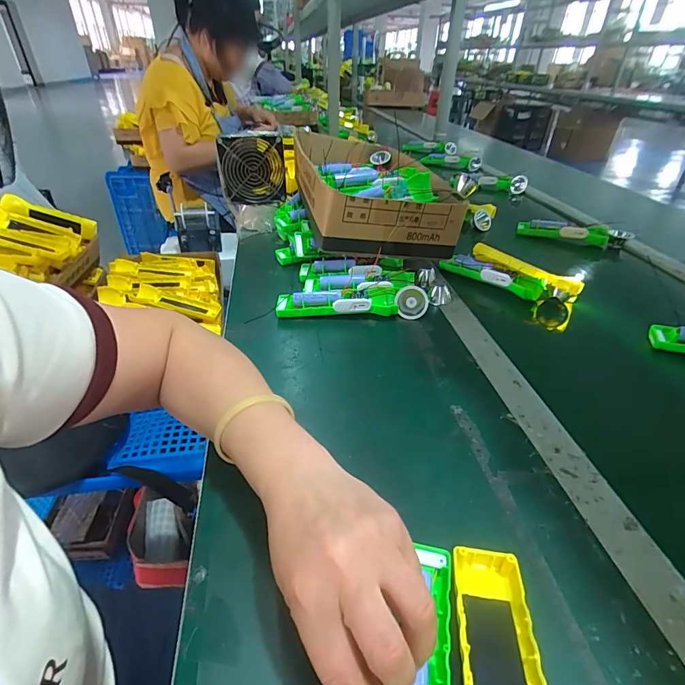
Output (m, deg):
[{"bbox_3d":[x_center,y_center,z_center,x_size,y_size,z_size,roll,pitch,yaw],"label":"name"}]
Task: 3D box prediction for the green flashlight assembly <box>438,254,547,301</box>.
[{"bbox_3d":[0.234,-0.108,0.629,0.162,0.031,0.032,25,42,29],"label":"green flashlight assembly"}]

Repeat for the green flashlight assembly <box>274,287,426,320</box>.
[{"bbox_3d":[0.014,-0.058,0.550,0.209,0.036,0.061,0,36,-1],"label":"green flashlight assembly"}]

